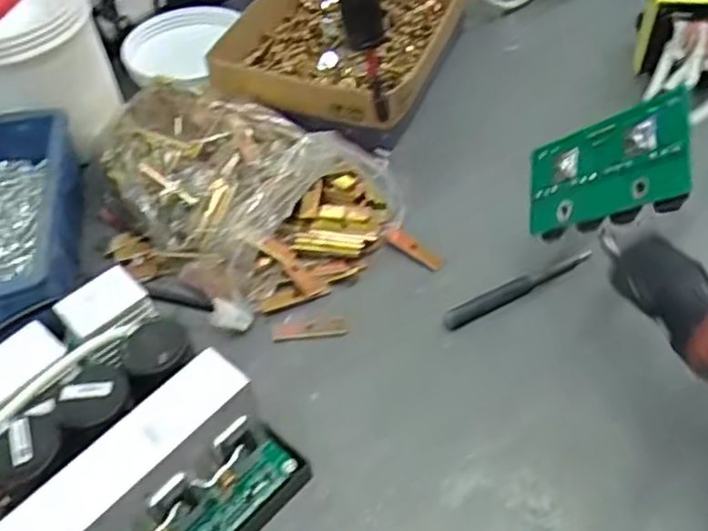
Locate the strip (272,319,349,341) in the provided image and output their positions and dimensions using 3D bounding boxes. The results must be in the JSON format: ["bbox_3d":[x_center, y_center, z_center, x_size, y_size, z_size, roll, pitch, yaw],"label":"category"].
[{"bbox_3d":[-0.023,0.032,0.359,0.038,0.004,0.010,-6,49,-3],"label":"strip"}]

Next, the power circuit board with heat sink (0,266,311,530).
[{"bbox_3d":[-0.104,0.084,0.280,0.135,0.064,0.149,-36,57,-25],"label":"power circuit board with heat sink"}]

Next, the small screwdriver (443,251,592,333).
[{"bbox_3d":[0.088,0.011,0.366,0.090,0.007,0.010,-21,52,-15],"label":"small screwdriver"}]

